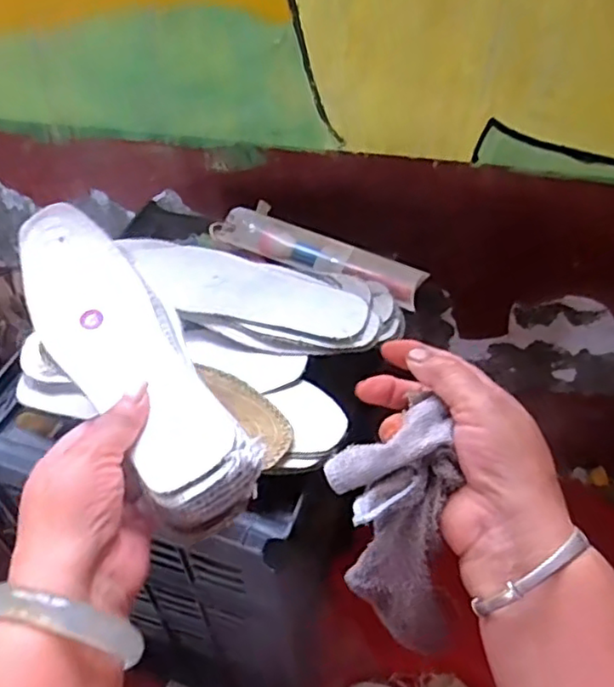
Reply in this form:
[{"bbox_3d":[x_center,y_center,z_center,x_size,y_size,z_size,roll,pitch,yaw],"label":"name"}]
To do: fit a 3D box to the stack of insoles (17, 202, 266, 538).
[{"bbox_3d":[-0.107,0.007,0.386,0.072,0.048,0.233,-28,58,-21],"label":"stack of insoles"}]

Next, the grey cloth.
[{"bbox_3d":[0.046,0.101,0.348,0.061,0.130,0.041,-4,17,-3],"label":"grey cloth"}]

